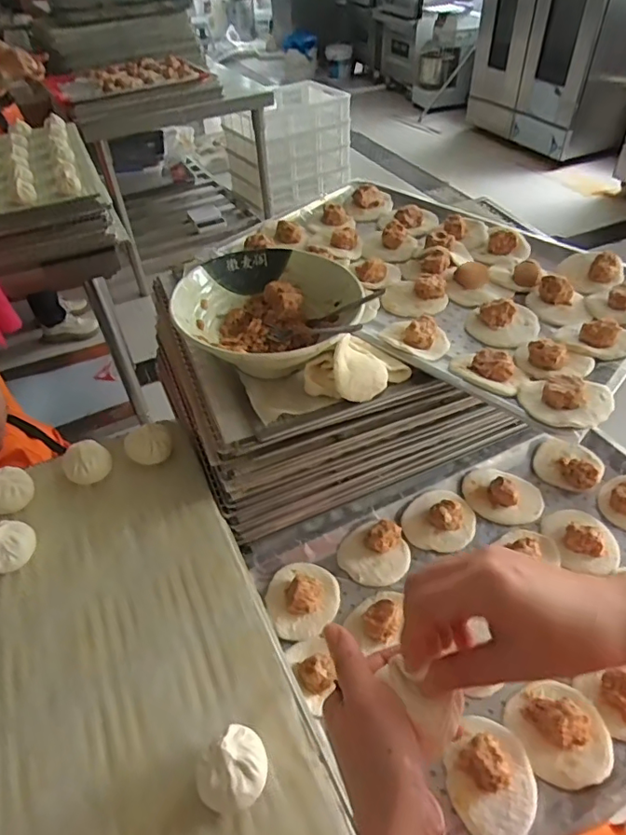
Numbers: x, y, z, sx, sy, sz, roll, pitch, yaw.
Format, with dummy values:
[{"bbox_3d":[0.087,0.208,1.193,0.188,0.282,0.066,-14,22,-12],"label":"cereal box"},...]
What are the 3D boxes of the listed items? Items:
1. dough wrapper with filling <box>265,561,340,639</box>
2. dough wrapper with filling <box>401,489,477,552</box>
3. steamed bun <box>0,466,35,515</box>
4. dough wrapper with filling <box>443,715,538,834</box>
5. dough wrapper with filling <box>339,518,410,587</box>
[{"bbox_3d":[-0.014,0.213,0.645,0.084,0.026,0.095,13,46,15],"label":"dough wrapper with filling"},{"bbox_3d":[0.173,0.130,0.722,0.090,0.027,0.100,17,48,19],"label":"dough wrapper with filling"},{"bbox_3d":[-0.363,0.080,0.627,0.055,0.045,0.053,-1,44,1],"label":"steamed bun"},{"bbox_3d":[0.171,0.340,0.506,0.082,0.031,0.097,-15,46,-13],"label":"dough wrapper with filling"},{"bbox_3d":[0.080,0.170,0.687,0.084,0.031,0.082,-1,44,1],"label":"dough wrapper with filling"}]

